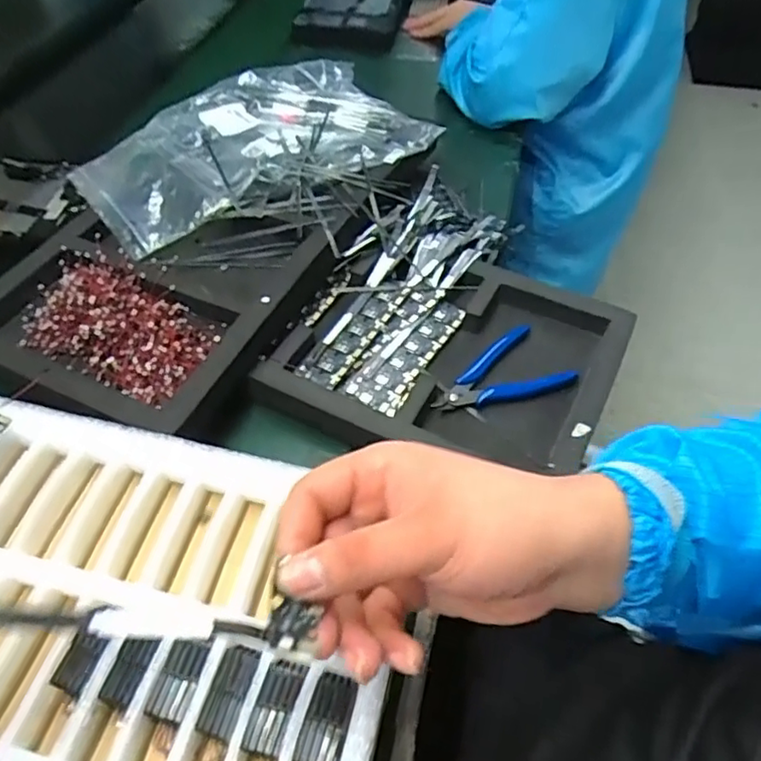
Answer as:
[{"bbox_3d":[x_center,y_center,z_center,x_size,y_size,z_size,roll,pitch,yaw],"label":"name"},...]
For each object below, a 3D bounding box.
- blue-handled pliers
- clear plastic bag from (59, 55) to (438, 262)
[{"bbox_3d":[0.094,-0.002,0.496,0.110,0.012,0.069,-25,55,-19],"label":"blue-handled pliers"},{"bbox_3d":[-0.133,-0.240,0.623,0.323,0.037,0.228,-28,56,-21],"label":"clear plastic bag"}]

